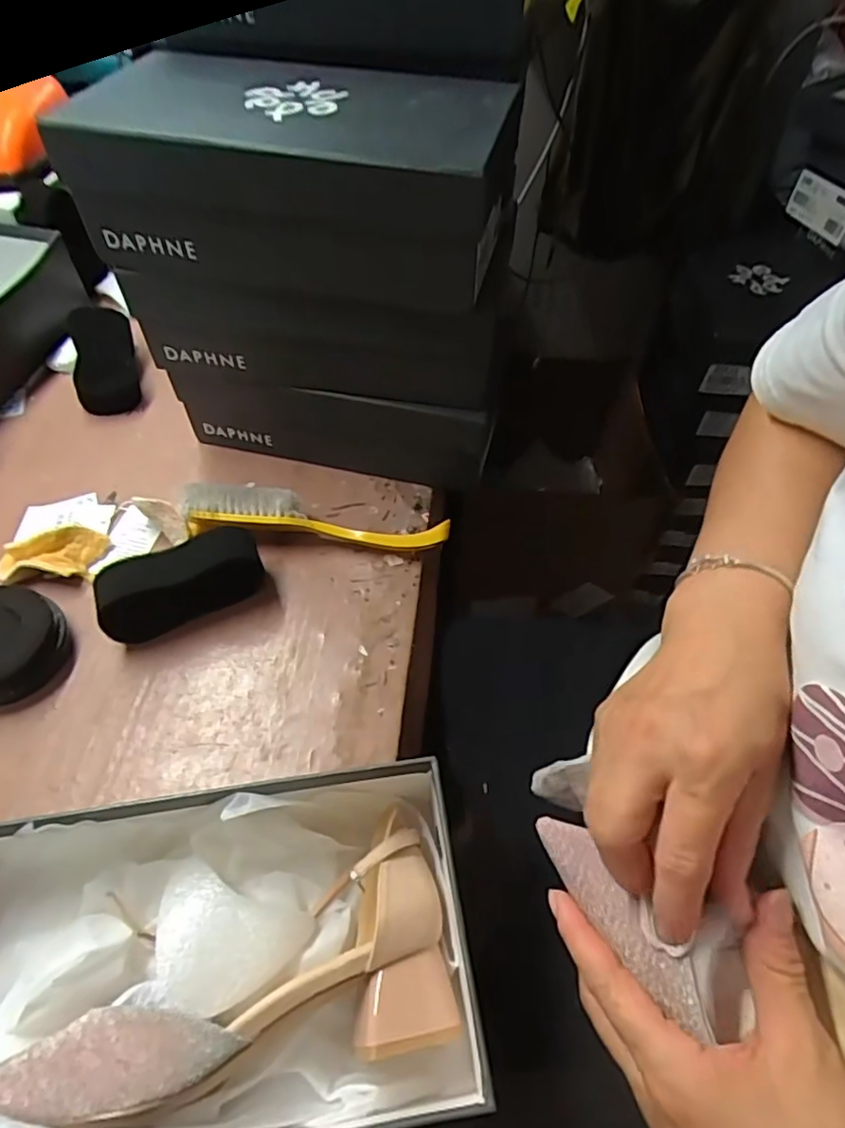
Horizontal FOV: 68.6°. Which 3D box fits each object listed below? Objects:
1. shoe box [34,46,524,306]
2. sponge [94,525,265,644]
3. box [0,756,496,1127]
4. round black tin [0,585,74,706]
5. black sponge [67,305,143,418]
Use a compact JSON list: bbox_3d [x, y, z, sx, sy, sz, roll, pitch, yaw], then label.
[{"bbox_3d":[-0.090,-0.293,0.461,0.295,0.097,0.165,13,54,8],"label":"shoe box"},{"bbox_3d":[-0.192,0.018,0.498,0.128,0.062,0.043,-24,57,-18],"label":"sponge"},{"bbox_3d":[-0.130,0.215,0.332,0.308,0.092,0.163,-6,54,-6],"label":"box"},{"bbox_3d":[-0.325,0.062,0.474,0.093,0.039,0.089,1,53,-1],"label":"round black tin"},{"bbox_3d":[-0.349,-0.227,0.678,0.063,0.025,0.126,-12,78,-10],"label":"black sponge"}]

